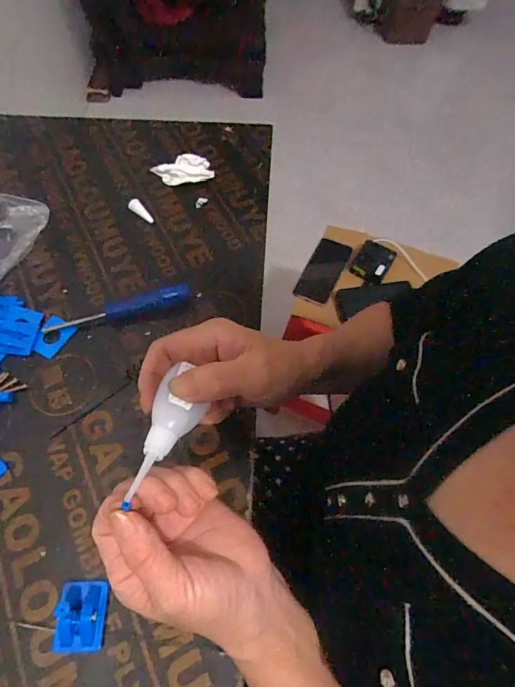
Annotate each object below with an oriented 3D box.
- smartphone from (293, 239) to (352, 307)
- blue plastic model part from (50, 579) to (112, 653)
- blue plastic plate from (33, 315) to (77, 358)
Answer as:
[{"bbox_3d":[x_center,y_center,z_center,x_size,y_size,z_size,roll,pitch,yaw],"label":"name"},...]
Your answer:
[{"bbox_3d":[0.139,-0.154,0.870,0.079,0.013,0.168,20,63,17],"label":"smartphone"},{"bbox_3d":[-0.133,0.205,0.308,0.037,0.007,0.045,0,63,-1],"label":"blue plastic model part"},{"bbox_3d":[-0.209,-0.007,0.417,0.031,0.004,0.041,25,65,11],"label":"blue plastic plate"}]

